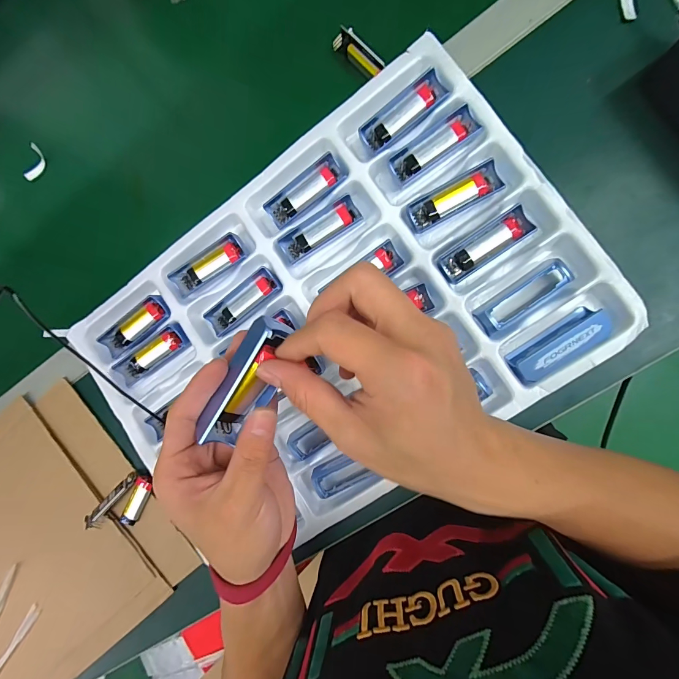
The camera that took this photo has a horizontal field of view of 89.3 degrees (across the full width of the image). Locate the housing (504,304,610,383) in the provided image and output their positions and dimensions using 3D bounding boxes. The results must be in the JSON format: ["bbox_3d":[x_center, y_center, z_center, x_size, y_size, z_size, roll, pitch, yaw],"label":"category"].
[{"bbox_3d":[0.185,0.007,0.292,0.080,0.024,0.026,-37,86,9],"label":"housing"}]

